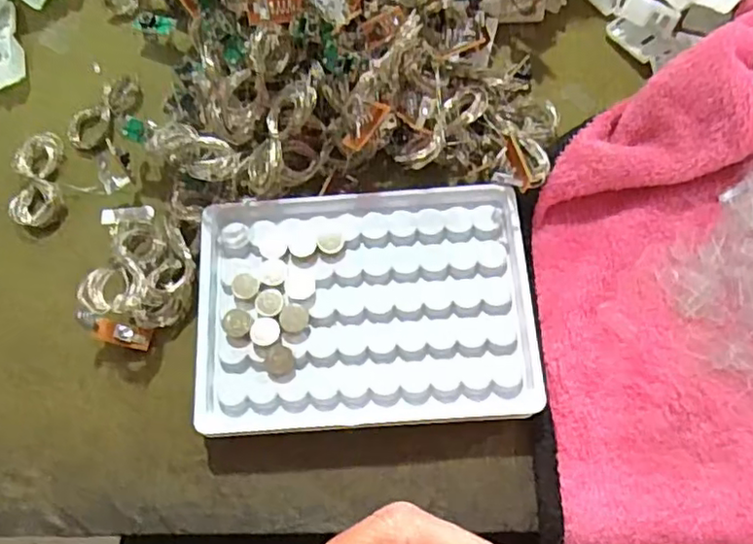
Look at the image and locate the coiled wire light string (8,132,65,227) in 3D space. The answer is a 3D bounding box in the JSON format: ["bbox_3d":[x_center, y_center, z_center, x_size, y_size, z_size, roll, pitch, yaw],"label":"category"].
[{"bbox_3d":[-0.152,-0.043,0.292,0.021,0.008,0.046,-5,71,1],"label":"coiled wire light string"}]

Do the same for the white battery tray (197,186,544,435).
[{"bbox_3d":[-0.004,0.013,0.258,0.128,0.017,0.093,-4,71,1],"label":"white battery tray"}]

